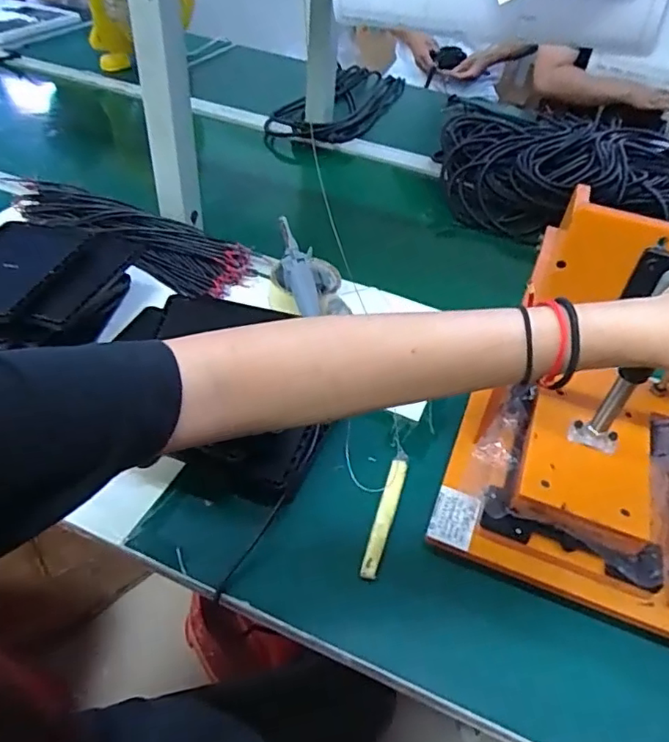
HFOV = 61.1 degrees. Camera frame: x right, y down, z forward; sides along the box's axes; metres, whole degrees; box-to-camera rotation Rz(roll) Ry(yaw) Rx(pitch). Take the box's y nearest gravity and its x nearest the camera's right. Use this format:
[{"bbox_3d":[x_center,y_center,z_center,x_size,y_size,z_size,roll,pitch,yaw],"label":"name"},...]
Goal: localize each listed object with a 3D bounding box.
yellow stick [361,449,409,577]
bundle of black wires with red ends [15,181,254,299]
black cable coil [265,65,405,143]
[{"bbox_3d":[0.048,0.122,0.513,0.015,0.012,0.141,16,44,9],"label":"yellow stick"},{"bbox_3d":[-0.284,-0.194,0.774,0.383,0.047,0.090,25,47,18],"label":"bundle of black wires with red ends"},{"bbox_3d":[0.026,-0.597,1.291,0.184,0.075,0.461,19,45,13],"label":"black cable coil"}]

